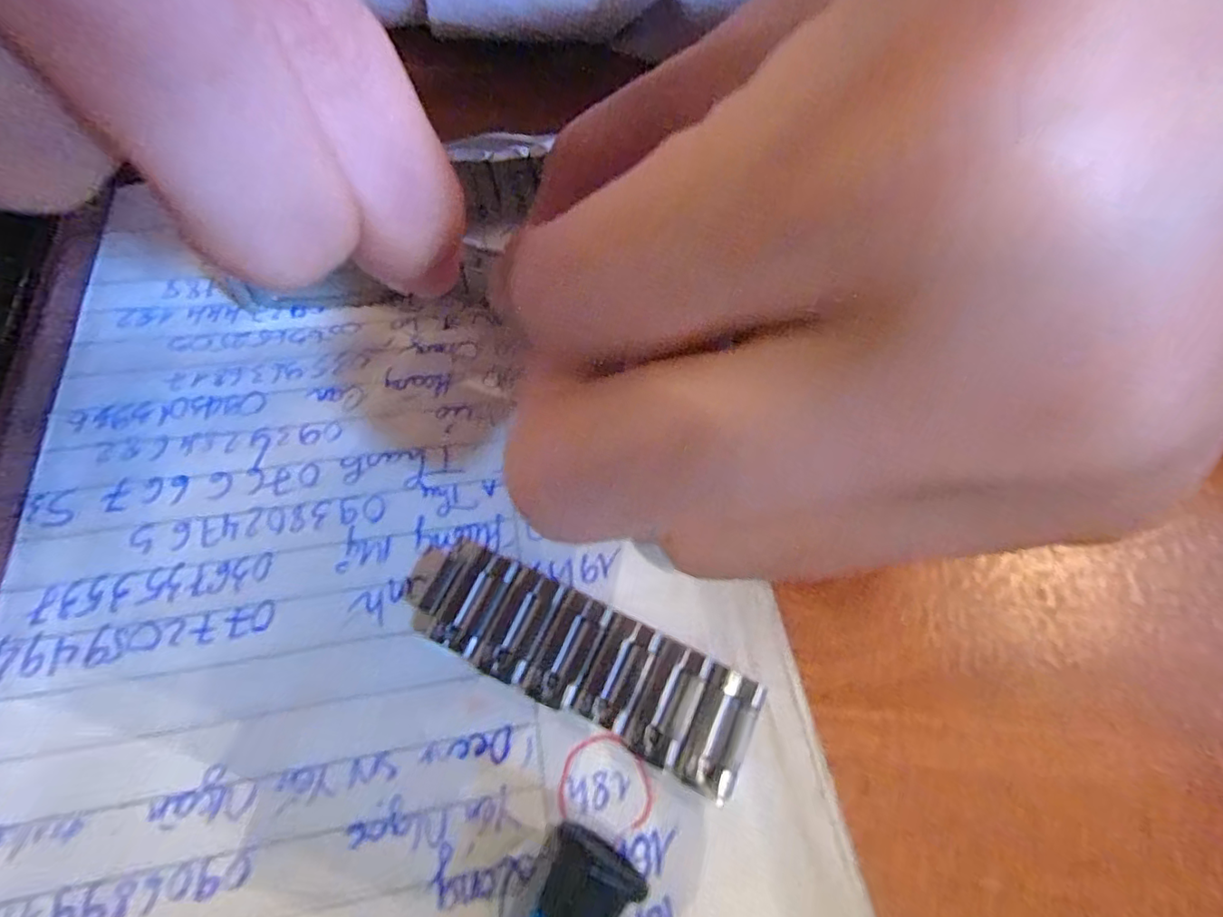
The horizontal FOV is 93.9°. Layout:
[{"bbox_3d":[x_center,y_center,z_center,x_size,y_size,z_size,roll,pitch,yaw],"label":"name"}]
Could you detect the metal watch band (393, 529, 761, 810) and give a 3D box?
[{"bbox_3d":[-0.005,0.025,0.075,0.048,0.004,0.014,25,64,9],"label":"metal watch band"}]

